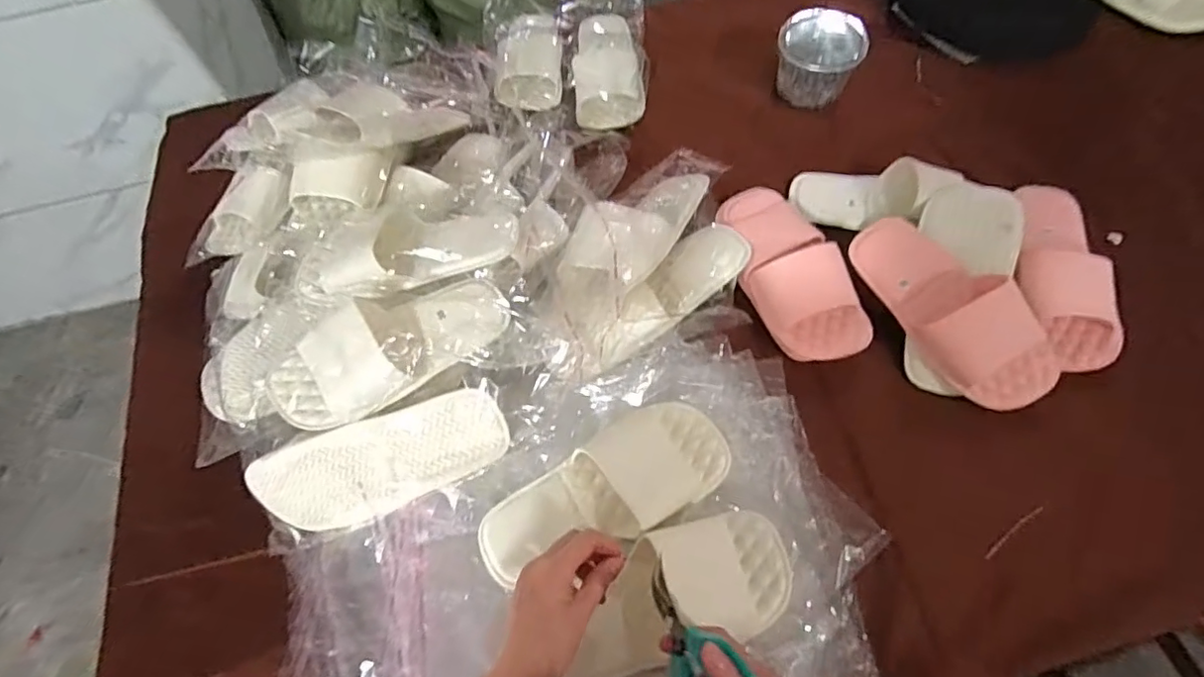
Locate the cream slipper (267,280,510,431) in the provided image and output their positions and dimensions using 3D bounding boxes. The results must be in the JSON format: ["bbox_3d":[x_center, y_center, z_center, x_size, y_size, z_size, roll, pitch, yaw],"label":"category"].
[{"bbox_3d":[-0.202,0.002,0.537,0.230,0.063,0.103,-31,65,-11],"label":"cream slipper"}]

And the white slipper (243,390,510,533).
[{"bbox_3d":[-0.209,0.118,0.557,0.240,0.098,0.042,-17,19,0],"label":"white slipper"}]

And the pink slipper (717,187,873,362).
[{"bbox_3d":[0.213,-0.086,0.662,0.109,0.051,0.246,-11,63,-2],"label":"pink slipper"}]

